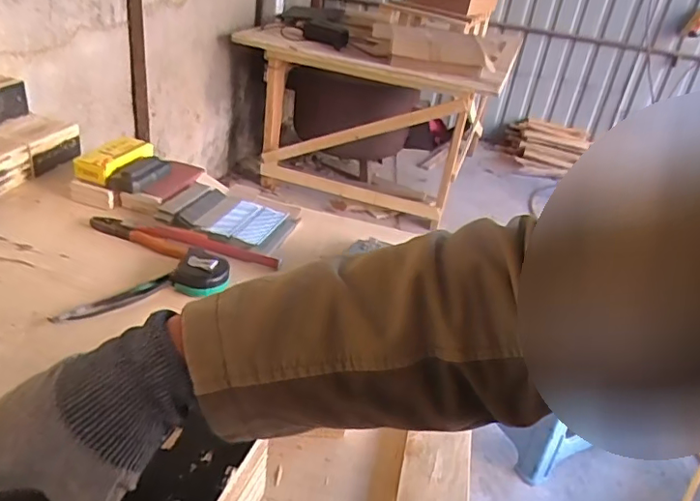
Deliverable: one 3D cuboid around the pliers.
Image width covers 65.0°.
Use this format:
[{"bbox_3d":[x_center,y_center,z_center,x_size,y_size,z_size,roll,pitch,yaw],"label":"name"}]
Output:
[{"bbox_3d":[-0.240,-0.010,0.773,0.277,0.020,0.054,14,31,10],"label":"pliers"}]

